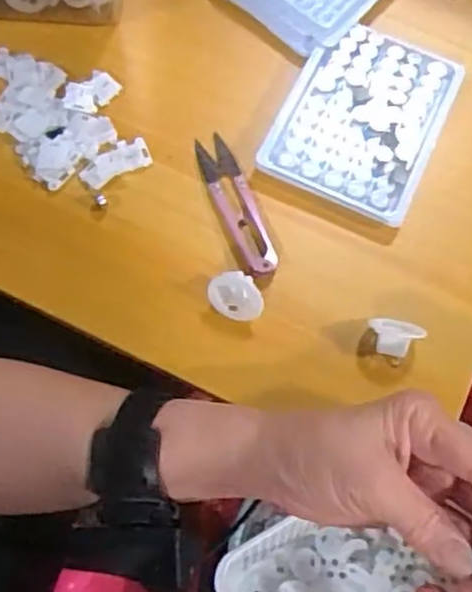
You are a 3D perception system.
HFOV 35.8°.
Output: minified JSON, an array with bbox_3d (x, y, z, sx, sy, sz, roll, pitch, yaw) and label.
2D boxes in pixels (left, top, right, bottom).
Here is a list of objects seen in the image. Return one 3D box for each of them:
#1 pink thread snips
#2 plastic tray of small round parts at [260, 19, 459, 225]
[{"bbox_3d":[0.001,-0.056,0.447,0.021,0.010,0.098,-21,72,-10],"label":"pink thread snips"},{"bbox_3d":[0.081,-0.117,0.470,0.100,0.011,0.127,24,70,6],"label":"plastic tray of small round parts"}]

